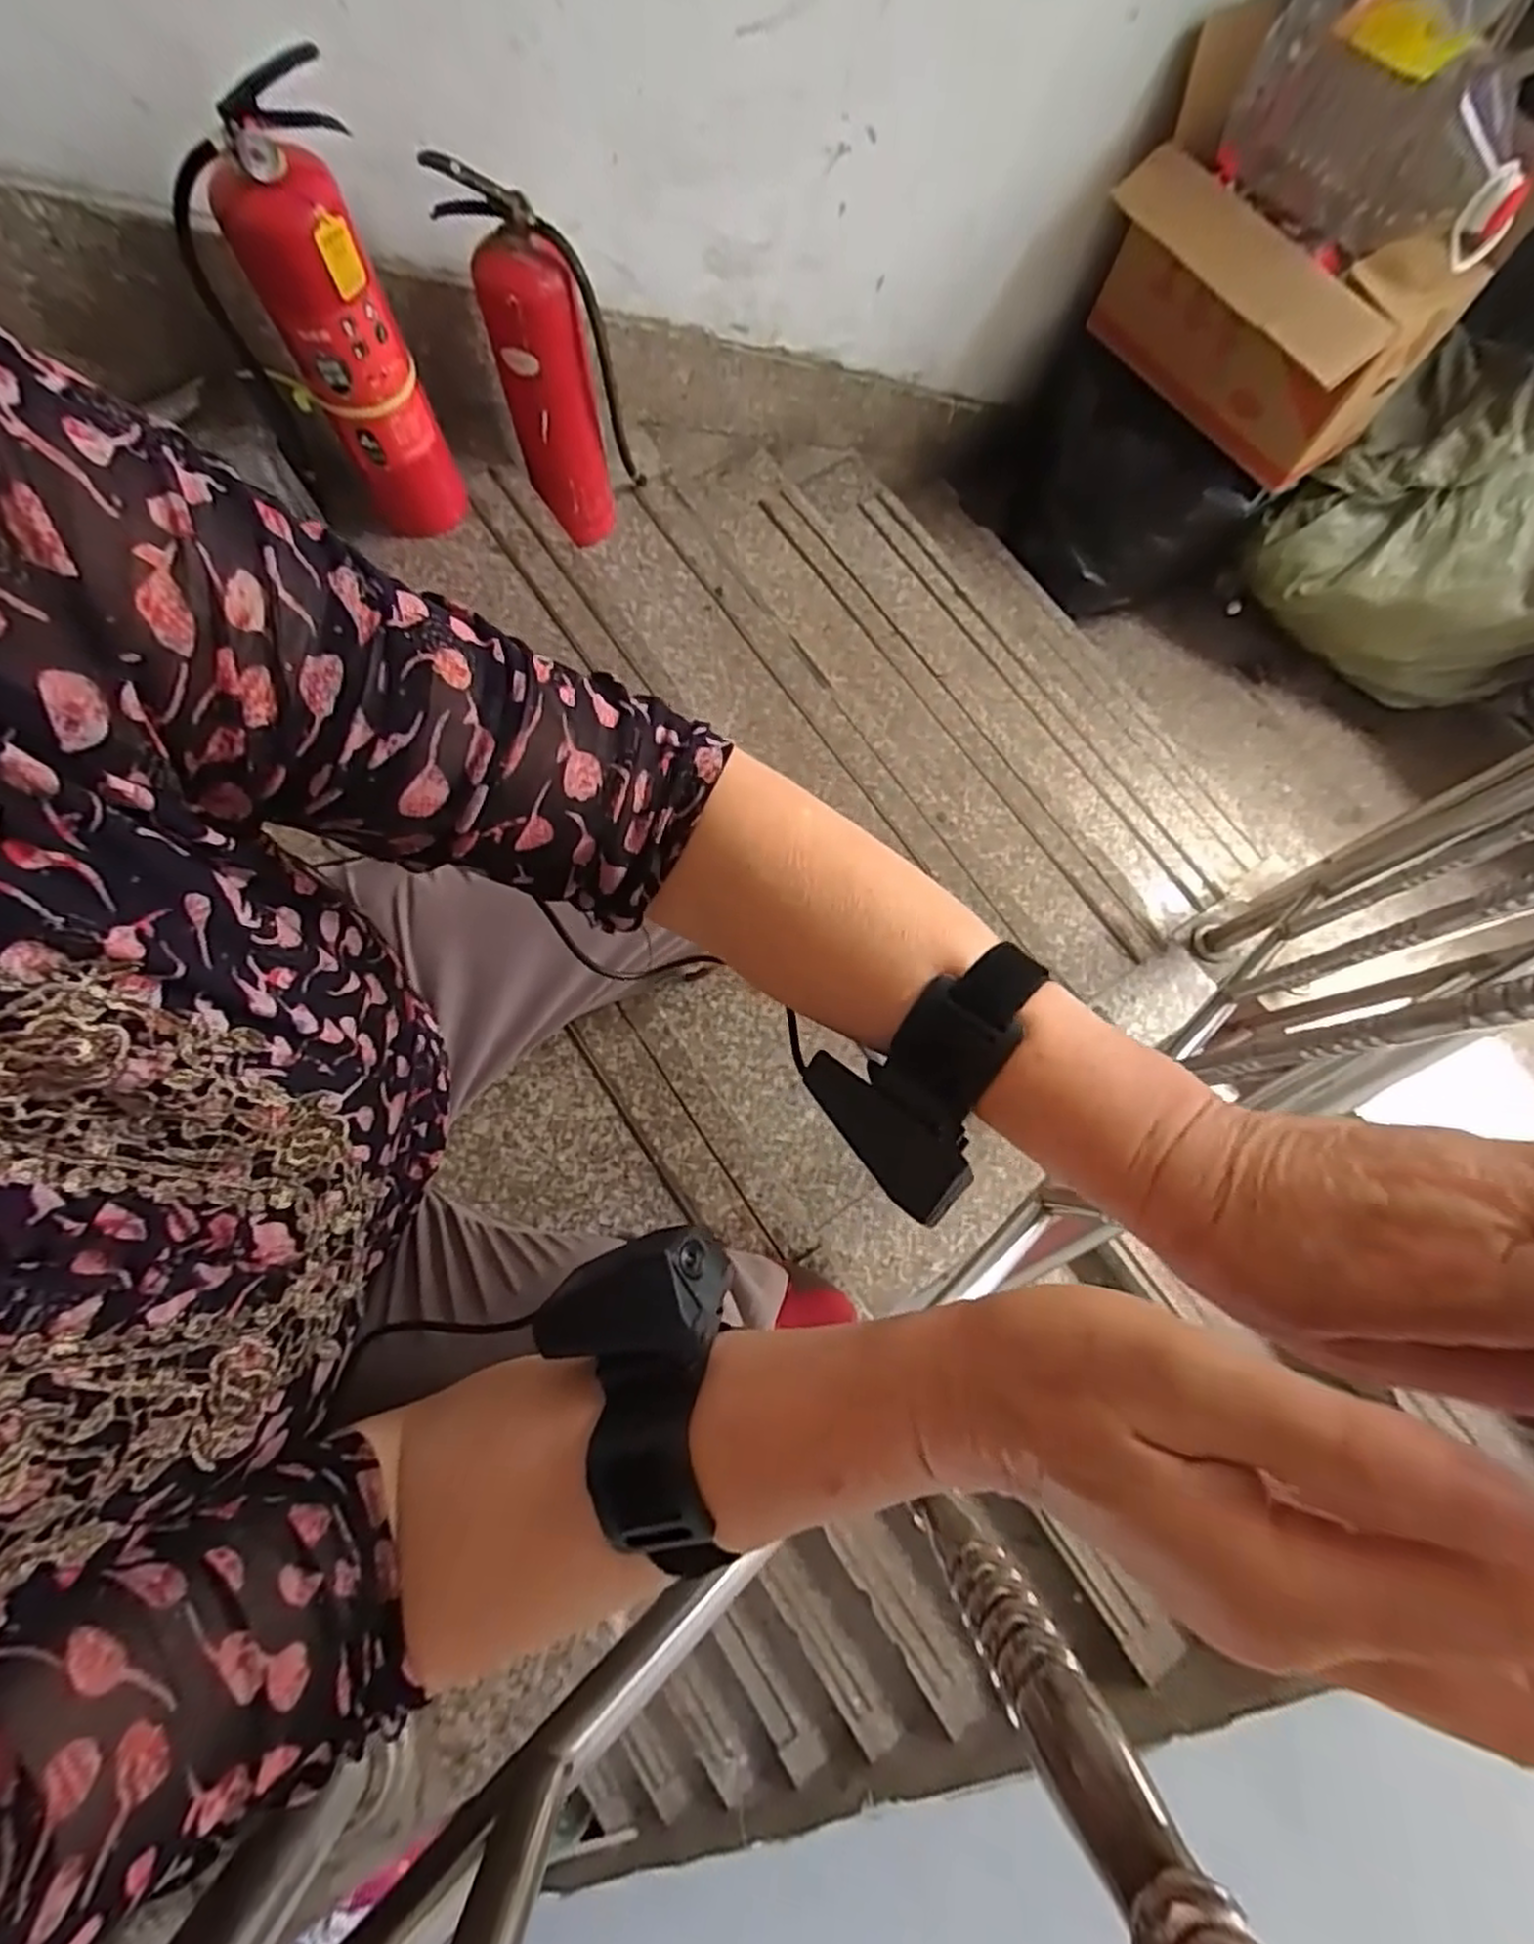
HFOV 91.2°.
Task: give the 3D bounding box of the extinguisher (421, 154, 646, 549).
[{"bbox_3d":[-0.302,-0.848,1.098,0.185,0.458,0.133,-11,76,-5],"label":"extinguisher"}]

